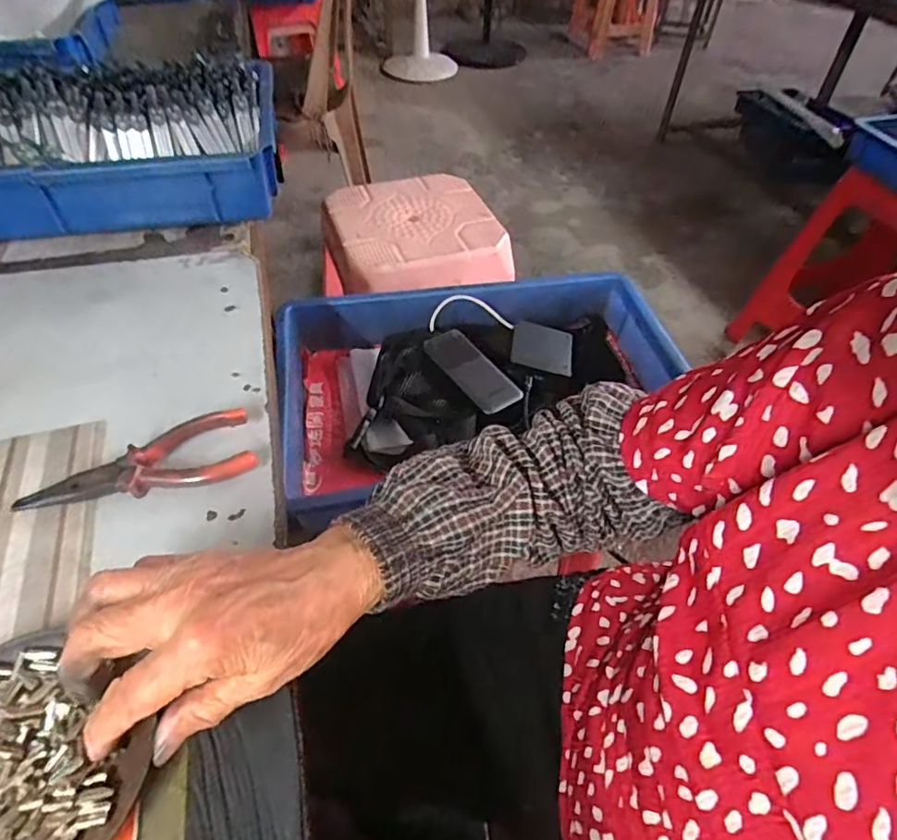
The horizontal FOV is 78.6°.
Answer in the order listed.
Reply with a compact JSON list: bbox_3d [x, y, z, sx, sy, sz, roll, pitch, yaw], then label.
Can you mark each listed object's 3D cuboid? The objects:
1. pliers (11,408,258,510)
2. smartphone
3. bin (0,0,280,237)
[{"bbox_3d":[-0.205,0.029,0.369,0.142,0.022,0.051,-9,50,-13],"label":"pliers"},{"bbox_3d":[0.027,-0.056,0.617,0.055,0.009,0.131,-27,55,-25],"label":"smartphone"},{"bbox_3d":[-0.400,-0.308,0.587,0.414,0.113,0.237,-9,50,-10],"label":"bin"}]

